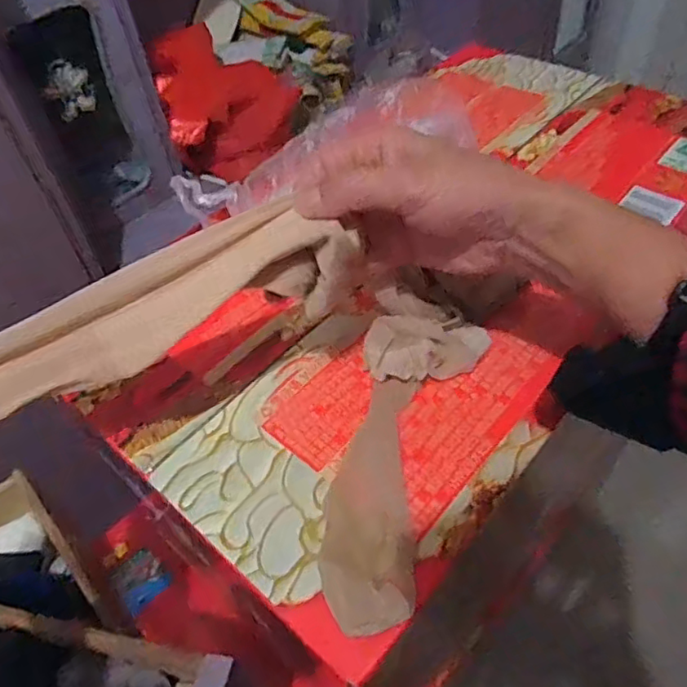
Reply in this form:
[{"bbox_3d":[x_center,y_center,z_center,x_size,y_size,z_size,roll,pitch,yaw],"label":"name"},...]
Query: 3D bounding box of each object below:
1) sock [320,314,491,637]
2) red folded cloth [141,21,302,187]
[{"bbox_3d":[0.032,0.059,0.345,0.068,0.031,0.201,10,51,14],"label":"sock"},{"bbox_3d":[-0.237,-0.503,1.233,0.134,0.258,0.320,28,58,27],"label":"red folded cloth"}]

